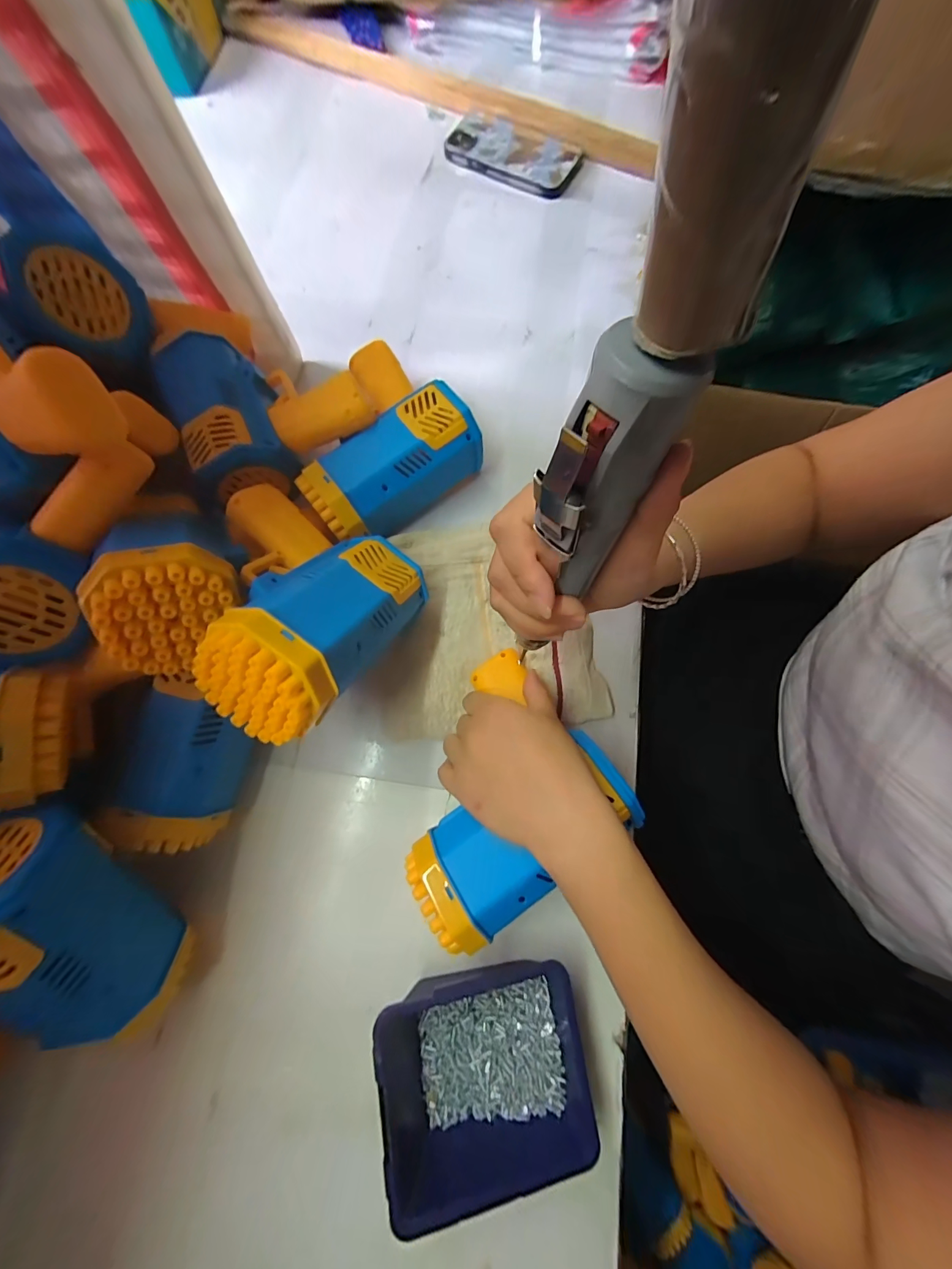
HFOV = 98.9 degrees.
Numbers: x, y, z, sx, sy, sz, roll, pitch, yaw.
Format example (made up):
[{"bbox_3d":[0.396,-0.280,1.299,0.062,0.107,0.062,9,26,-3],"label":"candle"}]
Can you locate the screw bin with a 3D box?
[{"bbox_3d":[0.003,0.283,0.272,0.134,0.068,0.110,-9,76,-2],"label":"screw bin"}]

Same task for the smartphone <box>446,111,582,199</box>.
[{"bbox_3d":[0.045,-0.626,0.527,0.174,0.015,0.097,33,79,8],"label":"smartphone"}]

